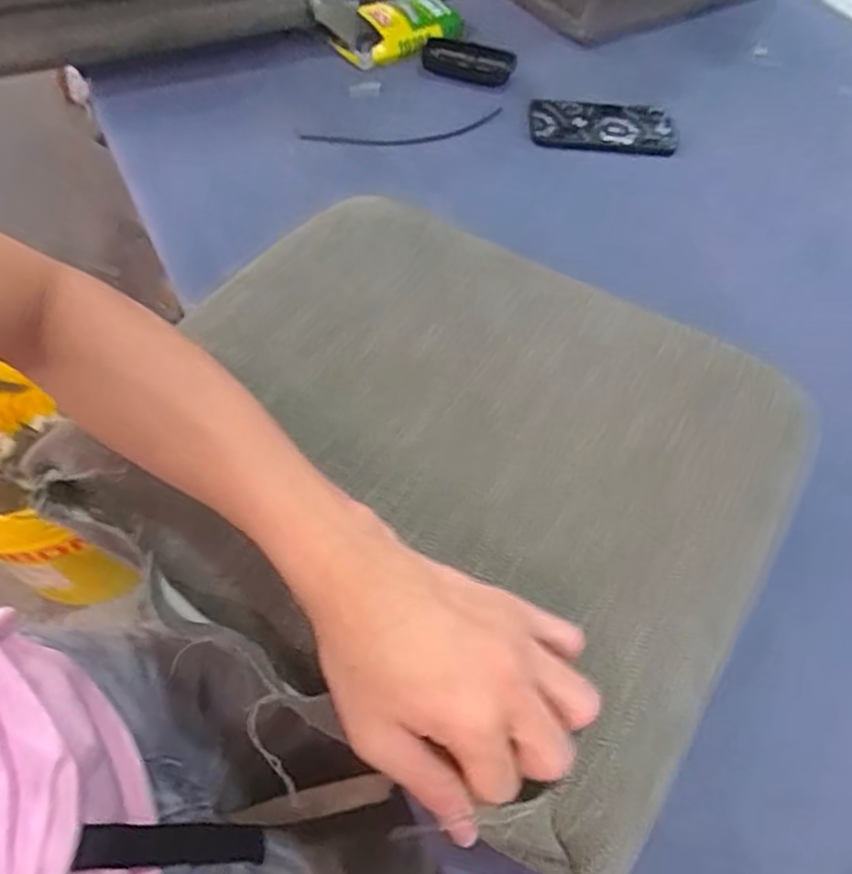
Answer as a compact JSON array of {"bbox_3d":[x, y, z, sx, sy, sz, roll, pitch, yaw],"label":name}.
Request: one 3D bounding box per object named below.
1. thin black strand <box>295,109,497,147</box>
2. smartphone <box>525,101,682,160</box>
[{"bbox_3d":[-0.019,-0.326,0.736,0.219,0.004,0.037,-12,58,-12],"label":"thin black strand"},{"bbox_3d":[0.191,-0.338,0.747,0.157,0.014,0.067,6,56,0],"label":"smartphone"}]

